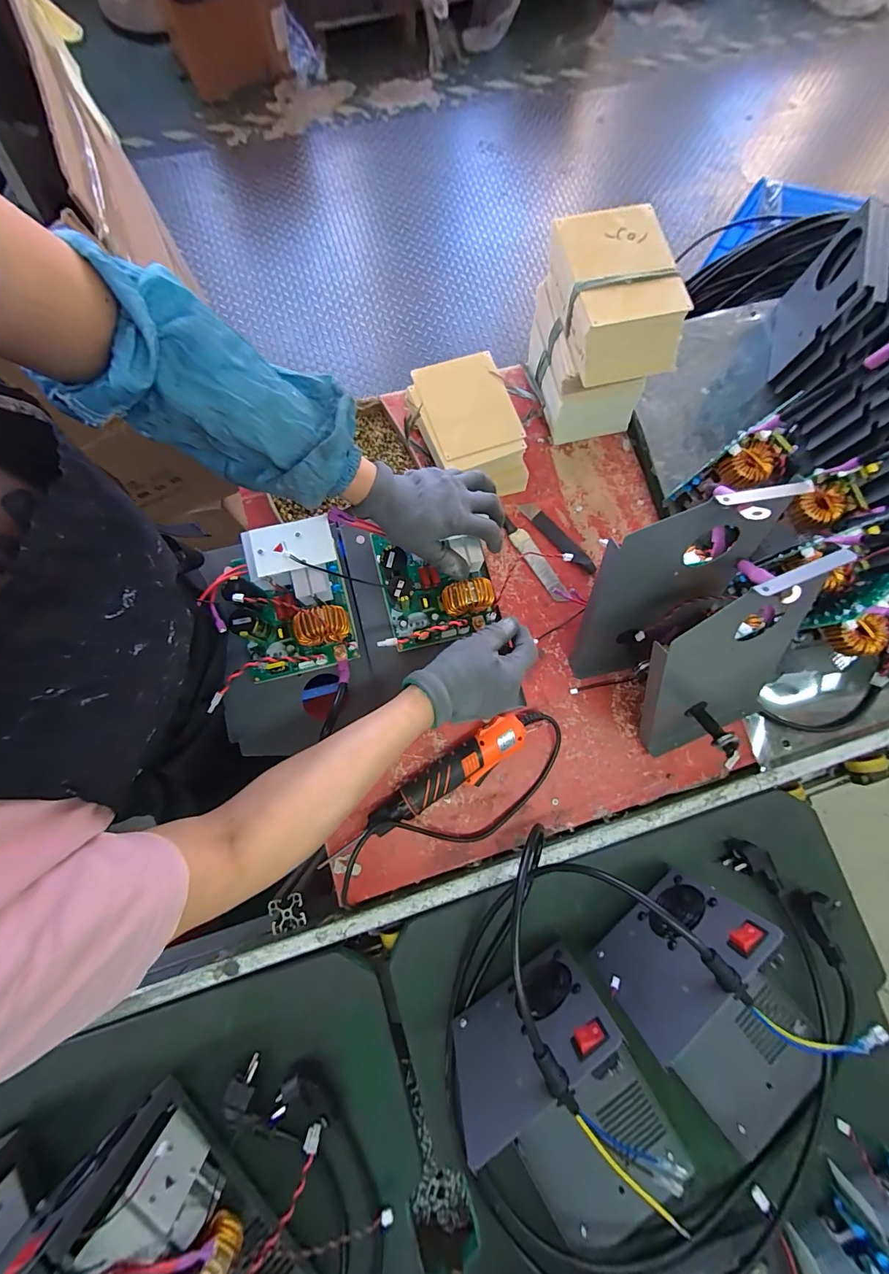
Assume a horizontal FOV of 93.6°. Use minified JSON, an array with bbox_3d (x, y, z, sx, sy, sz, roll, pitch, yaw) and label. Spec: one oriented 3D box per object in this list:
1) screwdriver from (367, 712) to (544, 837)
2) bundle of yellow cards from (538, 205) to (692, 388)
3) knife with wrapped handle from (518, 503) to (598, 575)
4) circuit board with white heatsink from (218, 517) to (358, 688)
[{"bbox_3d":[0.019,0.171,0.533,0.244,0.045,0.051,-36,83,-8],"label":"screwdriver"},{"bbox_3d":[0.205,-0.410,0.512,0.125,0.086,0.170,-13,80,-5],"label":"bundle of yellow cards"},{"bbox_3d":[0.170,-0.149,0.621,0.028,0.011,0.144,-42,84,-9],"label":"knife with wrapped handle"},{"bbox_3d":[-0.167,-0.038,0.453,0.116,0.074,0.142,-10,80,-4],"label":"circuit board with white heatsink"}]

